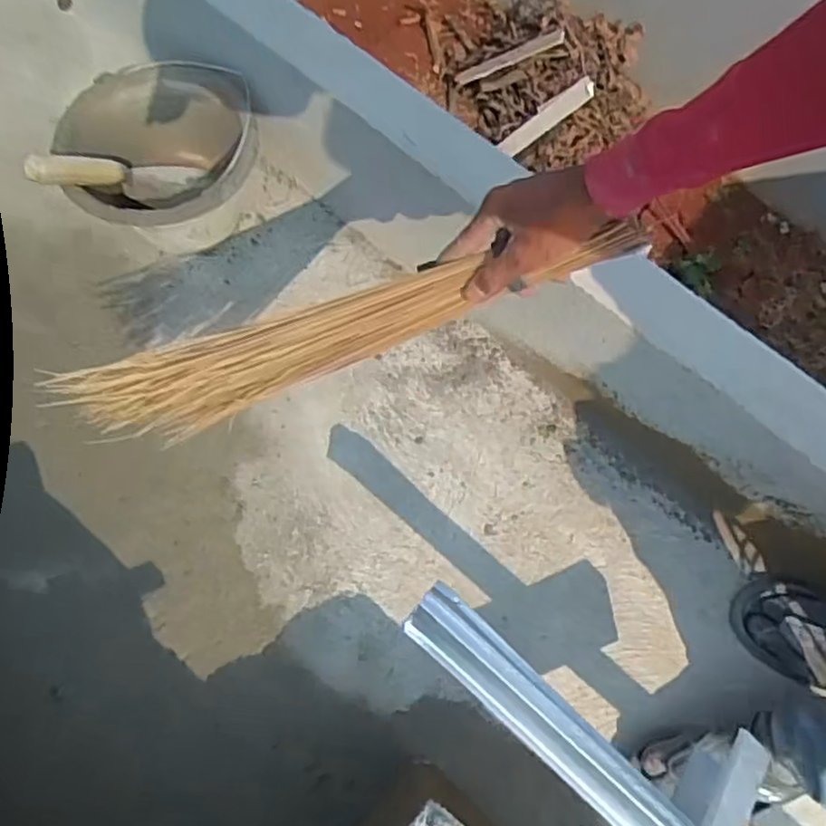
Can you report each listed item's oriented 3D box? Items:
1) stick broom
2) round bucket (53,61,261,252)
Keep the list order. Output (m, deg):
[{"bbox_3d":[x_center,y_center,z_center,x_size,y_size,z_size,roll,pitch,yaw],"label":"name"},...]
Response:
[{"bbox_3d":[-0.077,-0.068,0.629,0.551,0.135,0.040,-16,71,19],"label":"stick broom"},{"bbox_3d":[-0.337,-0.334,0.975,0.247,0.170,0.241,1,71,-2],"label":"round bucket"}]

